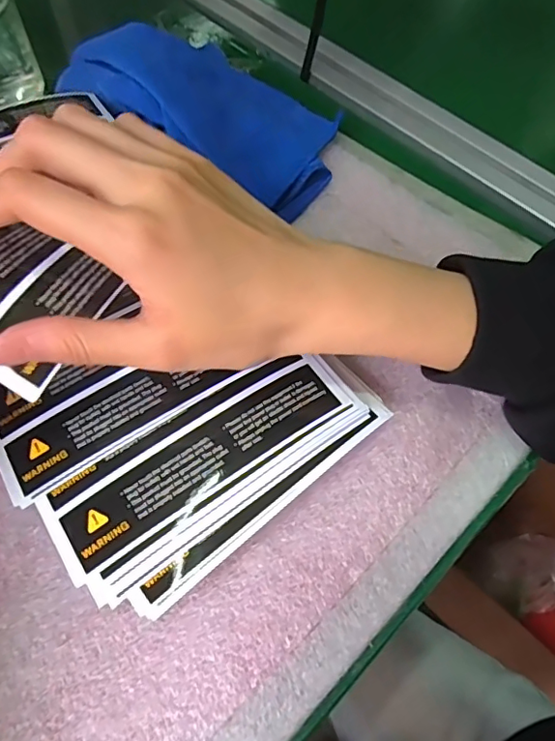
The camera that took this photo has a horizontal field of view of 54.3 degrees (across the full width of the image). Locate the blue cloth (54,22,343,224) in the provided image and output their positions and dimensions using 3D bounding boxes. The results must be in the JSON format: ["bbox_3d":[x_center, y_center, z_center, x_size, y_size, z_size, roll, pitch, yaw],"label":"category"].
[{"bbox_3d":[-0.046,-0.168,0.339,0.182,0.037,0.101,29,64,0],"label":"blue cloth"}]

